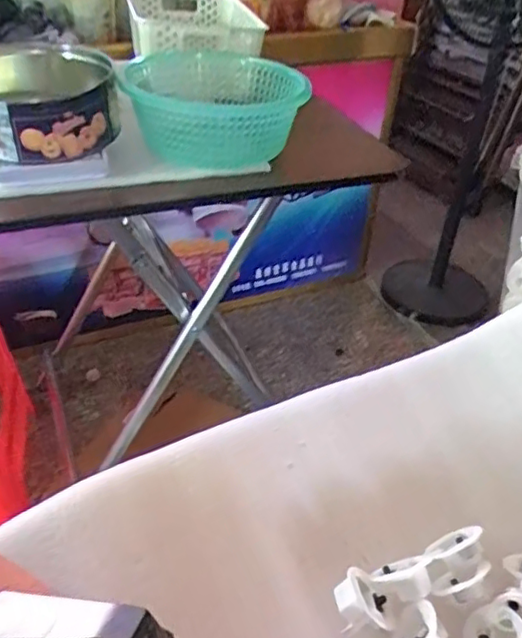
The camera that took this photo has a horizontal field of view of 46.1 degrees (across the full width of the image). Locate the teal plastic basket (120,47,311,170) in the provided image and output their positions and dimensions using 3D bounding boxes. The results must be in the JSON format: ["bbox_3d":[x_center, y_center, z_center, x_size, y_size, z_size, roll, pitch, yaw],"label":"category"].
[{"bbox_3d":[-0.072,-0.290,0.821,0.215,0.086,0.247,-9,39,-16],"label":"teal plastic basket"}]

